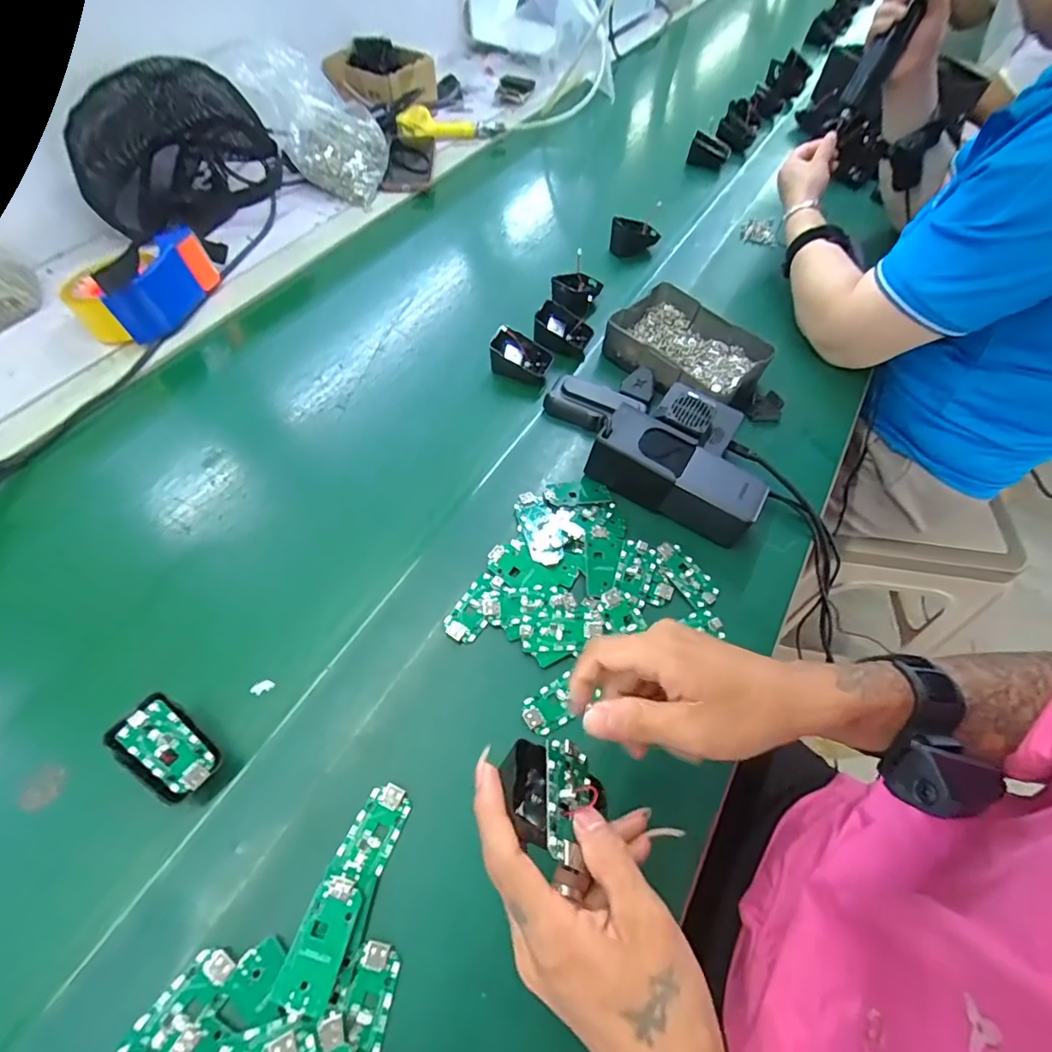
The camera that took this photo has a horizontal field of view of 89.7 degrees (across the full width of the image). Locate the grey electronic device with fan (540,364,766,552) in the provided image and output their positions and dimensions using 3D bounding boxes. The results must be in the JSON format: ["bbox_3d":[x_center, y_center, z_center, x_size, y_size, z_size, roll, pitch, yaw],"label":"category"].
[{"bbox_3d":[0.130,-0.090,0.519,0.230,0.059,0.137,36,62,19],"label":"grey electronic device with fan"}]

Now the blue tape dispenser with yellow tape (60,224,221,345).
[{"bbox_3d":[-0.440,-0.283,0.607,0.081,0.062,0.151,23,58,12],"label":"blue tape dispenser with yellow tape"}]

